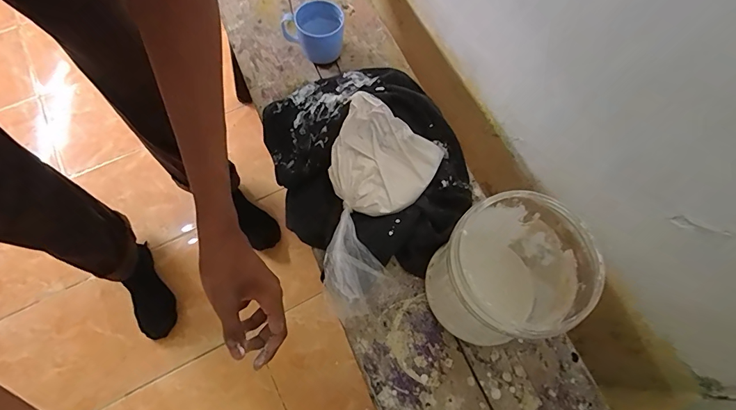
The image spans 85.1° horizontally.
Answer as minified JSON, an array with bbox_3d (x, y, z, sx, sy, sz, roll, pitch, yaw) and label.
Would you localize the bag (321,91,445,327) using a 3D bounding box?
[{"bbox_3d":[0.001,0.000,0.521,0.140,0.052,0.282,18,70,5],"label":"bag"}]

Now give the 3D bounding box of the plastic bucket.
[{"bbox_3d":[0.149,0.076,0.451,0.141,0.158,0.135,1,70,-1],"label":"plastic bucket"}]

